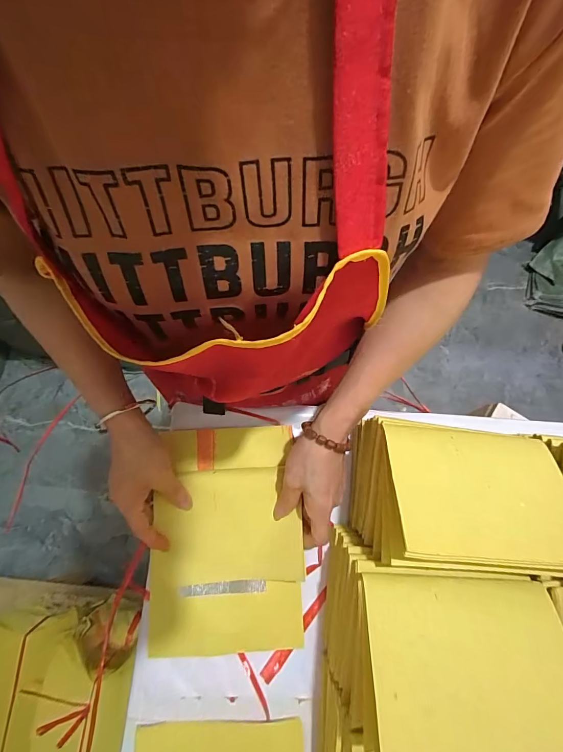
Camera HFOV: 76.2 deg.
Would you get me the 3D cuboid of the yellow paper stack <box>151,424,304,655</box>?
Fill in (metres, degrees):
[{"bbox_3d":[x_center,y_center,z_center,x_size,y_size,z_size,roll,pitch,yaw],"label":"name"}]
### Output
[{"bbox_3d":[-0.057,0.165,0.382,0.151,0.030,0.219,-1,74,-2],"label":"yellow paper stack"}]

